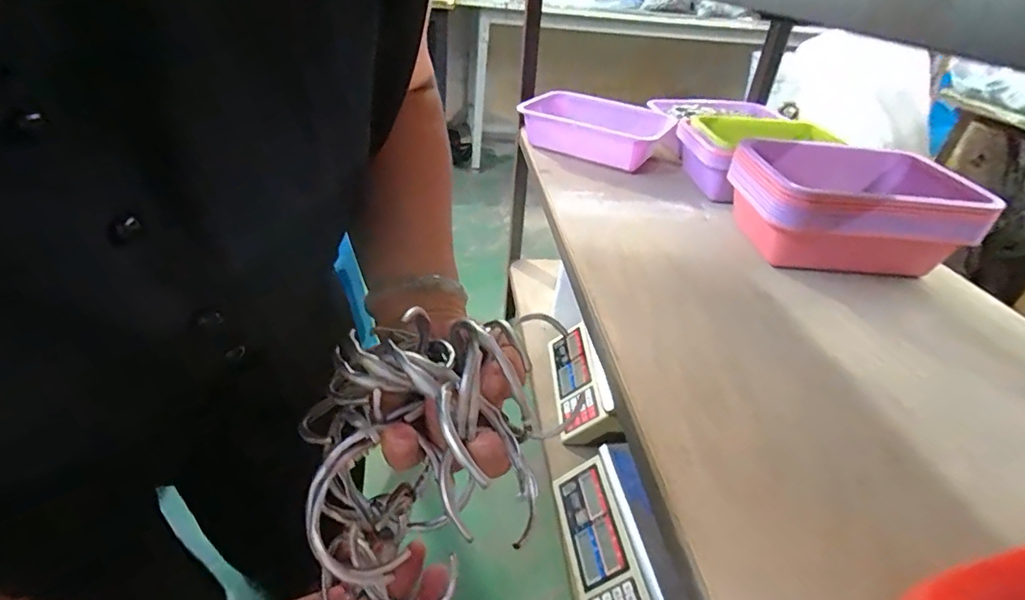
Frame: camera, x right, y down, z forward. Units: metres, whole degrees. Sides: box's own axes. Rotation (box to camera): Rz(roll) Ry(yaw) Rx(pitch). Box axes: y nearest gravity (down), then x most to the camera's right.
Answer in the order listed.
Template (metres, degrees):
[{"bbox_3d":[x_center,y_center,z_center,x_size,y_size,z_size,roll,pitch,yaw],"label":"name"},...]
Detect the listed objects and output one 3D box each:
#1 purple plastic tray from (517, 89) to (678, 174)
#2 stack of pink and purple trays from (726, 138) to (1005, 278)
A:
[{"bbox_3d":[0.170,-0.363,1.094,0.288,0.094,0.201,19,37,19],"label":"purple plastic tray"},{"bbox_3d":[0.492,-0.126,0.764,0.279,0.142,0.228,3,35,-3],"label":"stack of pink and purple trays"}]

